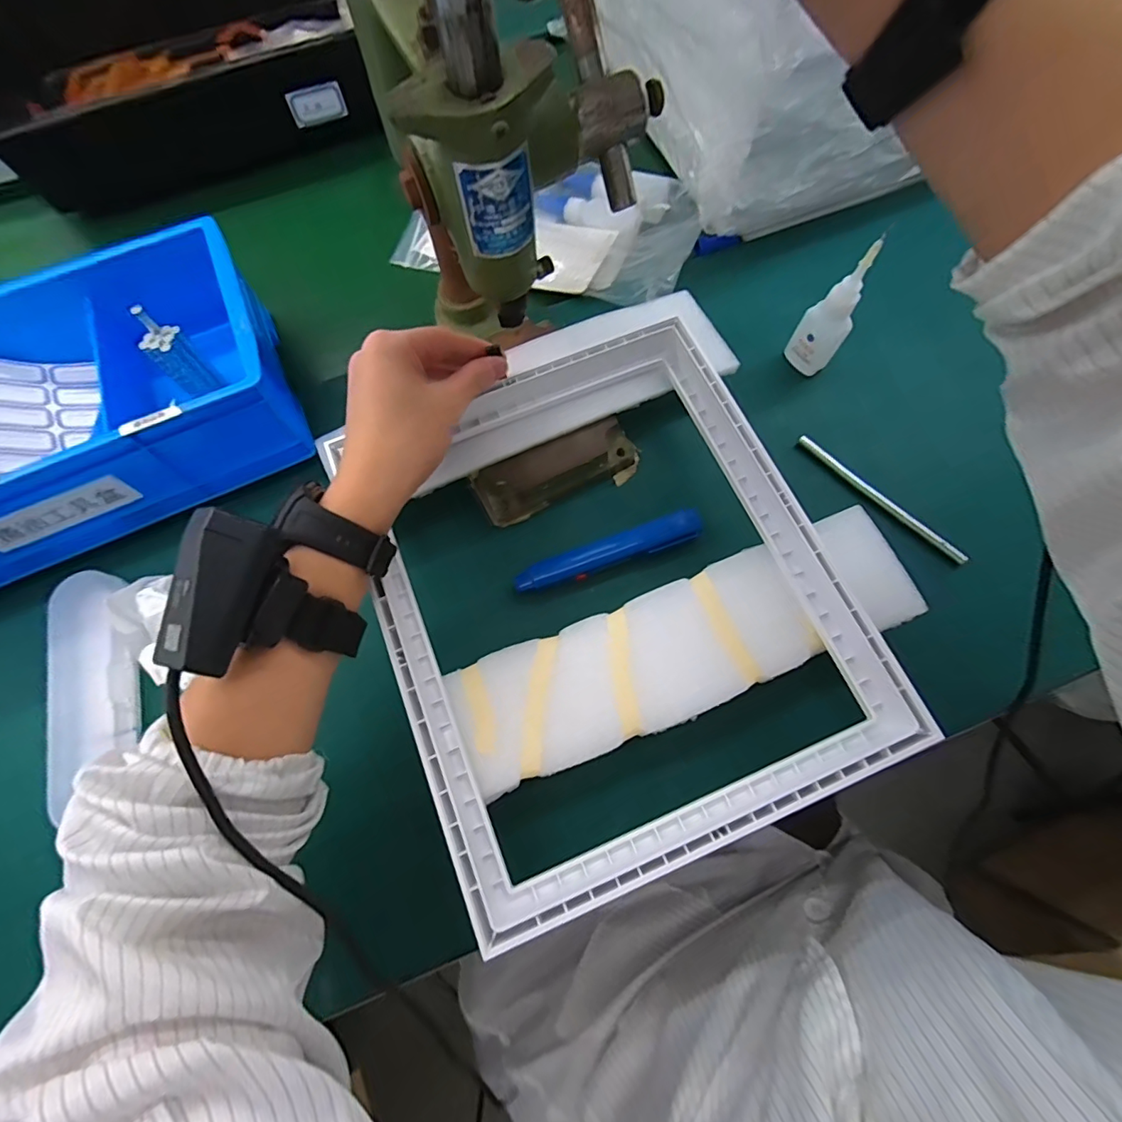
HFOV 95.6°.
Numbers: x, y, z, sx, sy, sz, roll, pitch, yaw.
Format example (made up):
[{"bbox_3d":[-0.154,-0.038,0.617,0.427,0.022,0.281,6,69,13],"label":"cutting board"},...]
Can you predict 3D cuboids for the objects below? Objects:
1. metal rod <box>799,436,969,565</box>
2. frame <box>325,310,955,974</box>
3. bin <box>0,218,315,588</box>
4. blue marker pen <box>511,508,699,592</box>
[{"bbox_3d":[0.249,-0.050,0.398,0.148,0.007,0.007,43,77,14],"label":"metal rod"},{"bbox_3d":[0.024,0.013,0.326,0.275,0.030,0.324,-22,72,-6],"label":"frame"},{"bbox_3d":[-0.383,-0.112,0.372,0.340,0.081,0.201,-23,72,-6],"label":"bin"},{"bbox_3d":[0.035,-0.006,0.379,0.141,0.017,0.022,-19,72,-5],"label":"blue marker pen"}]

